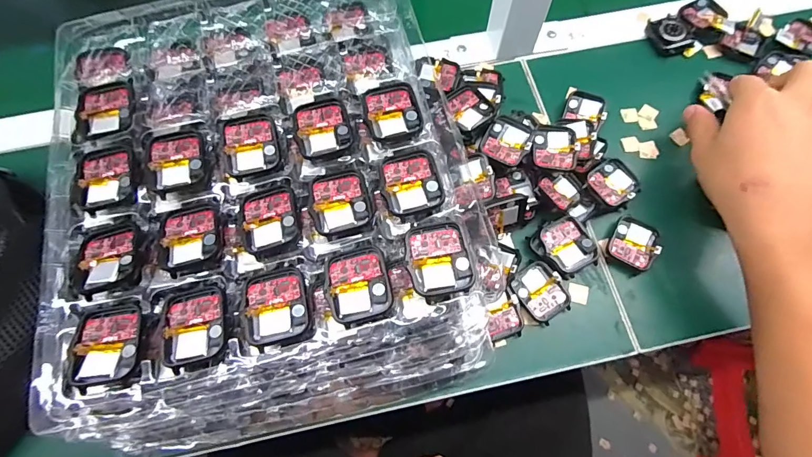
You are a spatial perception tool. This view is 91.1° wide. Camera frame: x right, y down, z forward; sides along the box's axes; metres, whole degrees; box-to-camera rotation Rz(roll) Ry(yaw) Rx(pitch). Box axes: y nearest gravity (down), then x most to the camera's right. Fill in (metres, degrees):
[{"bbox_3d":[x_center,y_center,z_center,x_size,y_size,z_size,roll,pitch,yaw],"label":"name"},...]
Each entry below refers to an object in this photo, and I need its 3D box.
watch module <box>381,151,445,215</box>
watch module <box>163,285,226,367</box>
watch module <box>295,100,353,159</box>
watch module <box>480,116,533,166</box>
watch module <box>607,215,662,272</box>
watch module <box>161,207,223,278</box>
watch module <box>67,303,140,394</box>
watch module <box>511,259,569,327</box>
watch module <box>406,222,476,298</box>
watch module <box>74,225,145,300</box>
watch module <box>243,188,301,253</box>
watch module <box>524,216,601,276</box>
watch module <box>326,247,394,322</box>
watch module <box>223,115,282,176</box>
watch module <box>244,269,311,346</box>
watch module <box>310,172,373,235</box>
[{"bbox_3d":[0.004,-0.030,0.259,0.037,0.005,0.042,-12,69,-4],"label":"watch module"},{"bbox_3d":[-0.123,0.055,0.233,0.036,0.007,0.045,-10,69,-3],"label":"watch module"},{"bbox_3d":[-0.057,-0.069,0.274,0.036,0.005,0.042,-13,69,-4],"label":"watch module"},{"bbox_3d":[0.086,-0.075,0.335,0.037,0.005,0.040,25,71,10],"label":"watch module"},{"bbox_3d":[0.193,0.012,0.337,0.036,0.010,0.041,25,71,10],"label":"watch module"},{"bbox_3d":[-0.135,0.006,0.249,0.037,0.007,0.042,-14,70,-5],"label":"watch module"},{"bbox_3d":[-0.170,0.065,0.227,0.034,0.010,0.045,-15,70,-5],"label":"watch module"},{"bbox_3d":[0.109,0.051,0.323,0.037,0.008,0.045,-37,73,-12],"label":"watch module"},{"bbox_3d":[0.020,0.017,0.237,0.036,0.006,0.042,-14,70,-4],"label":"watch module"},{"bbox_3d":[-0.182,0.018,0.244,0.038,0.012,0.044,-13,69,-4],"label":"watch module"},{"bbox_3d":[-0.086,-0.006,0.254,0.035,0.006,0.040,-12,69,-4],"label":"watch module"},{"bbox_3d":[0.132,0.013,0.328,0.043,0.015,0.047,-36,73,-12],"label":"watch module"},{"bbox_3d":[-0.029,0.033,0.238,0.036,0.007,0.042,-13,69,-4],"label":"watch module"},{"bbox_3d":[-0.104,-0.058,0.269,0.035,0.007,0.041,-11,69,-3],"label":"watch module"},{"bbox_3d":[-0.076,0.045,0.236,0.036,0.006,0.041,-14,69,-4],"label":"watch module"},{"bbox_3d":[-0.042,-0.018,0.258,0.037,0.004,0.040,-12,69,-4],"label":"watch module"}]

